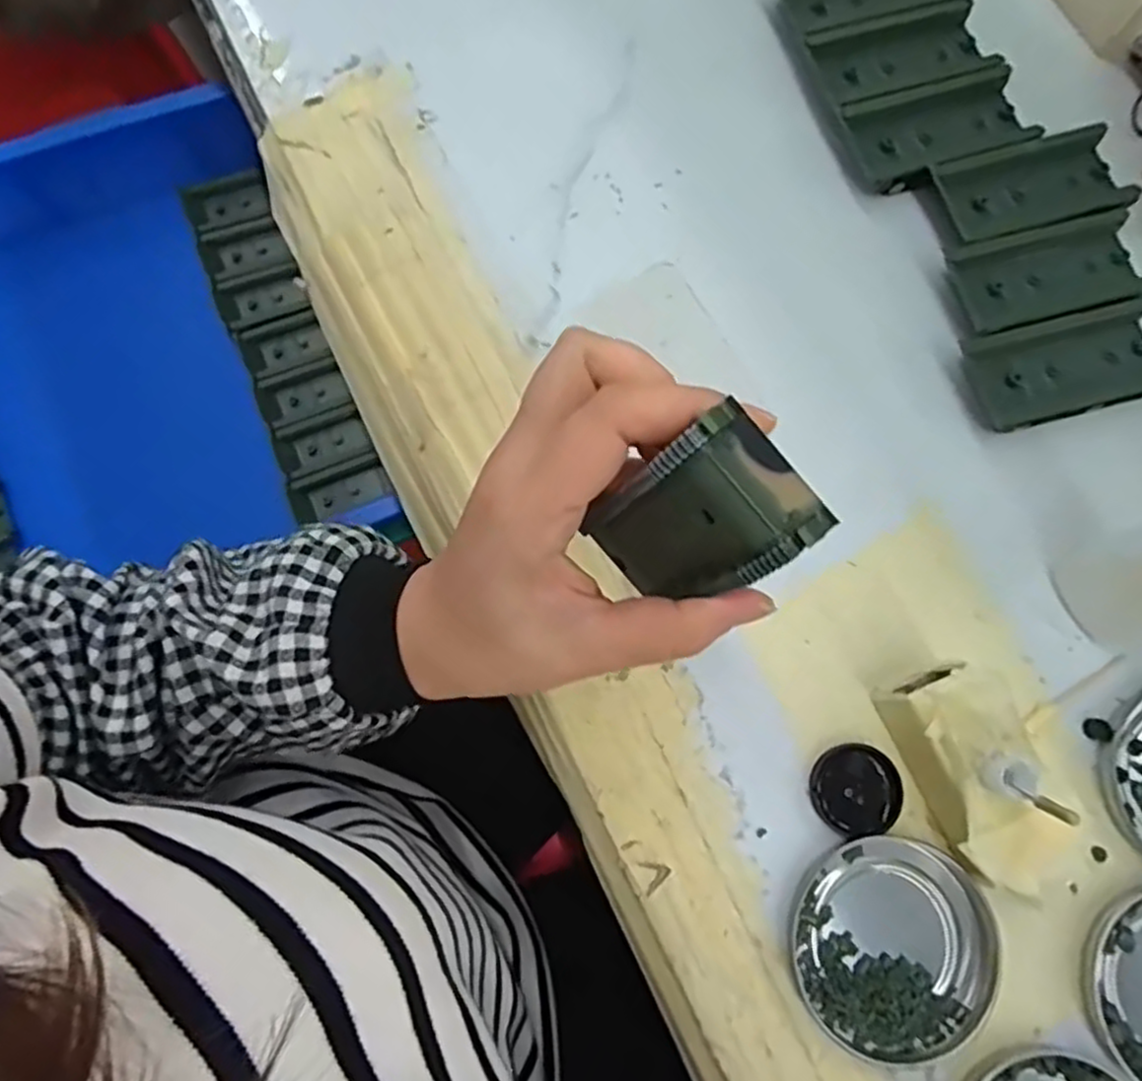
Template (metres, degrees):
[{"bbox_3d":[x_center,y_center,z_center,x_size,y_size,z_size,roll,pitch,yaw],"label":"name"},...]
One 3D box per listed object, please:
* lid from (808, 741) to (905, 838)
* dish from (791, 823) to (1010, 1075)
[{"bbox_3d":[0.116,0.101,0.292,0.036,0.006,0.034,0,78,-2],"label":"lid"},{"bbox_3d":[0.127,0.159,0.281,0.074,0.010,0.079,18,78,2],"label":"dish"}]

